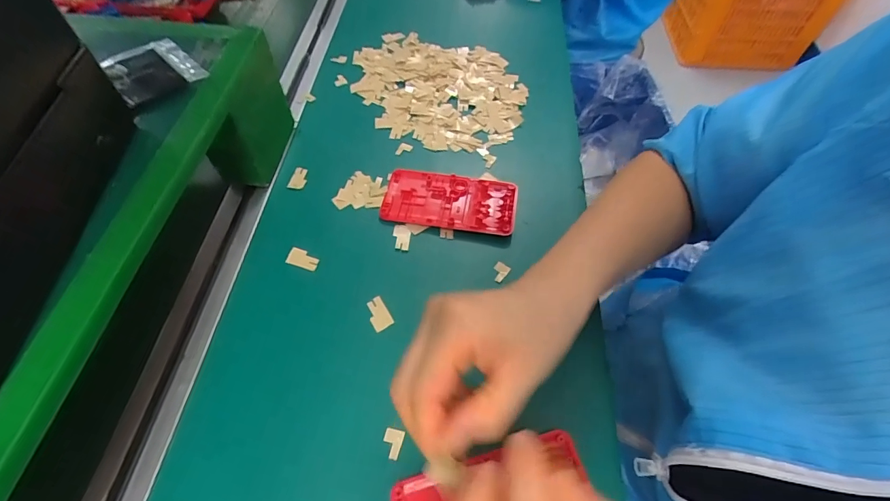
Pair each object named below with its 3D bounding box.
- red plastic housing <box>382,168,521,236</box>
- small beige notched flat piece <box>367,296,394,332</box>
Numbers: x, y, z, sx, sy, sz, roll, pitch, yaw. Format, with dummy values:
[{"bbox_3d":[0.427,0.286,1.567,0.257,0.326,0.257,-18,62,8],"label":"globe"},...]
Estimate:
[{"bbox_3d":[0.005,-0.047,0.401,0.122,0.019,0.059,9,57,5],"label":"red plastic housing"},{"bbox_3d":[-0.054,0.051,0.344,0.017,0.004,0.027,-33,65,-1],"label":"small beige notched flat piece"}]

